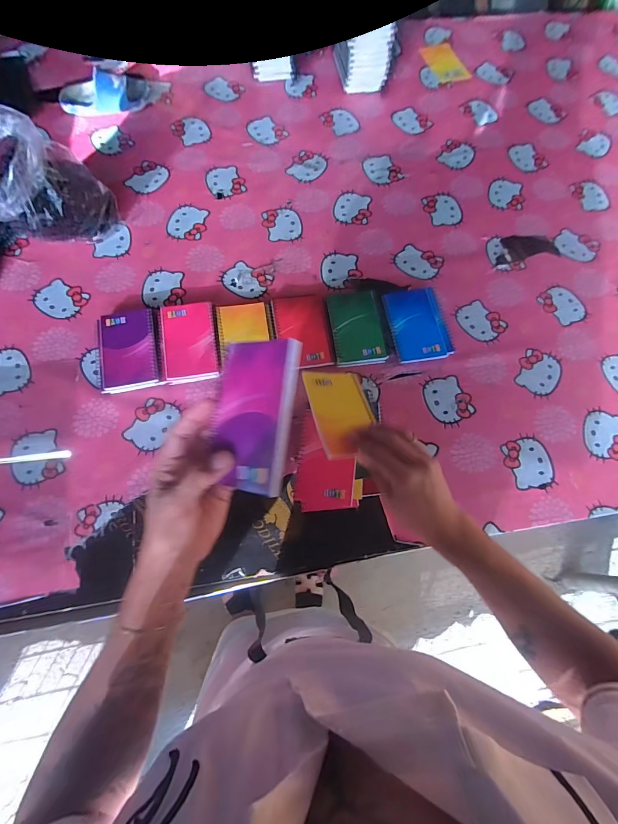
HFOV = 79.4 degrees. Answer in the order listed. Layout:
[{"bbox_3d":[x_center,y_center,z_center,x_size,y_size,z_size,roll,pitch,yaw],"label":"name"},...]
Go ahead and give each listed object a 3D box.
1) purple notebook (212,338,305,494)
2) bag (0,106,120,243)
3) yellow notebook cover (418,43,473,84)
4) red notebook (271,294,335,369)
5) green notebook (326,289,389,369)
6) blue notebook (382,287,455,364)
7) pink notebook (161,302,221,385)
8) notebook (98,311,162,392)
[{"bbox_3d":[-0.050,0.002,0.323,0.078,0.013,0.125,7,87,33],"label":"purple notebook"},{"bbox_3d":[-0.442,-0.358,0.598,0.131,0.184,0.177,34,72,9],"label":"bag"},{"bbox_3d":[0.326,-0.837,0.891,0.084,0.004,0.137,-14,72,-7],"label":"yellow notebook cover"},{"bbox_3d":[-0.011,-0.136,0.618,0.085,0.006,0.138,-7,69,-10],"label":"red notebook"},{"bbox_3d":[0.080,-0.142,0.632,0.084,0.016,0.138,-7,71,-5],"label":"green notebook"},{"bbox_3d":[0.186,-0.149,0.642,0.096,0.019,0.136,-8,71,-5],"label":"blue notebook"},{"bbox_3d":[-0.191,-0.114,0.607,0.083,0.025,0.133,-9,71,-6],"label":"pink notebook"},{"bbox_3d":[-0.288,-0.098,0.597,0.088,0.025,0.135,-11,71,-6],"label":"notebook"}]

